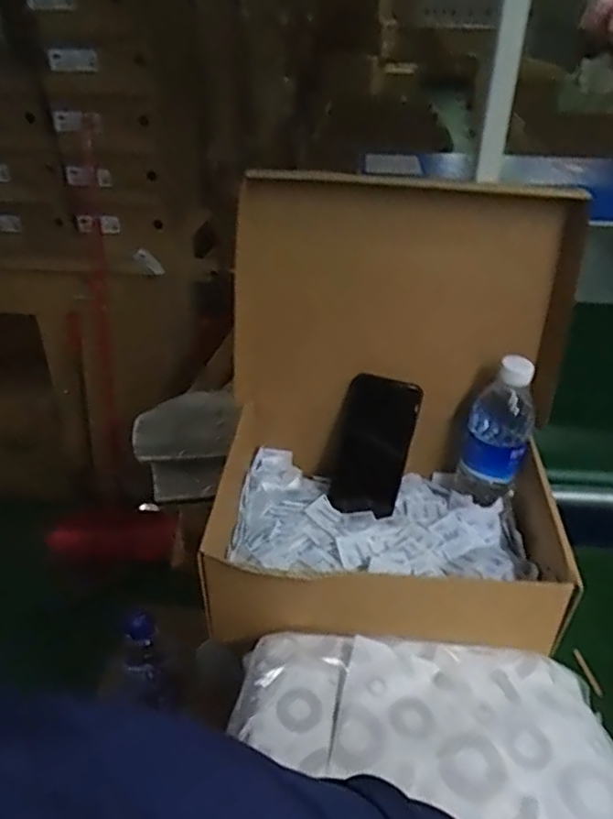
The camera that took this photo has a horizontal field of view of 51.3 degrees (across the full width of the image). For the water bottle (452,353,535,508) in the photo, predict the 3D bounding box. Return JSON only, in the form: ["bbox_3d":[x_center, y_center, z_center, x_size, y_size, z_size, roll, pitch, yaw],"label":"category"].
[{"bbox_3d":[0.203,0.026,0.683,0.067,0.166,0.053,11,35,15],"label":"water bottle"}]

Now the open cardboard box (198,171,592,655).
[{"bbox_3d":[0.079,-0.006,0.595,0.324,0.337,0.272,4,34,4],"label":"open cardboard box"}]

